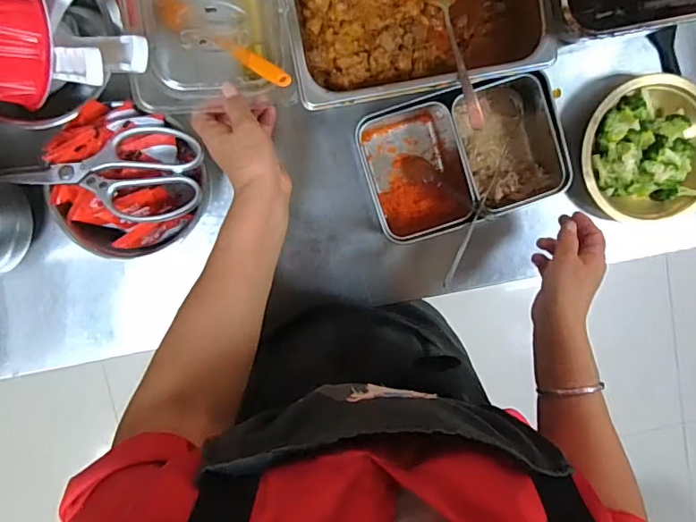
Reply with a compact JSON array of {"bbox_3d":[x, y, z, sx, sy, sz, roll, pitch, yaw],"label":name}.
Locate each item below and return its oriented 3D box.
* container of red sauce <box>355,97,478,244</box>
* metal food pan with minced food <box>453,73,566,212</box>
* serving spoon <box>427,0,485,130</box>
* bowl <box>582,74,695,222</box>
[{"bbox_3d":[0.074,-0.102,0.598,0.107,0.076,0.137,-16,97,-4],"label":"container of red sauce"},{"bbox_3d":[0.179,-0.135,0.607,0.107,0.061,0.137,-19,98,-4],"label":"metal food pan with minced food"},{"bbox_3d":[0.112,-0.211,0.537,0.029,0.038,0.187,-5,63,-6],"label":"serving spoon"},{"bbox_3d":[0.360,-0.132,0.637,0.167,0.068,0.160,-1,96,-6],"label":"bowl"}]

